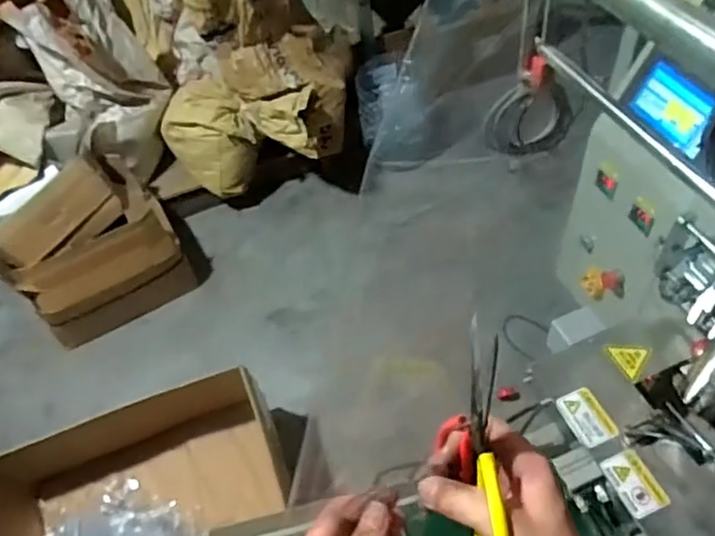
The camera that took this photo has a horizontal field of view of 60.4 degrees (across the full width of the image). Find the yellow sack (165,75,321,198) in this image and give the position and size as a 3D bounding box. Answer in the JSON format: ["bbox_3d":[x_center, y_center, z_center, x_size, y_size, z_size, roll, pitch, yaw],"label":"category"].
[{"bbox_3d":[-0.346,-0.375,1.788,0.493,0.283,0.243,28,61,26],"label":"yellow sack"}]

